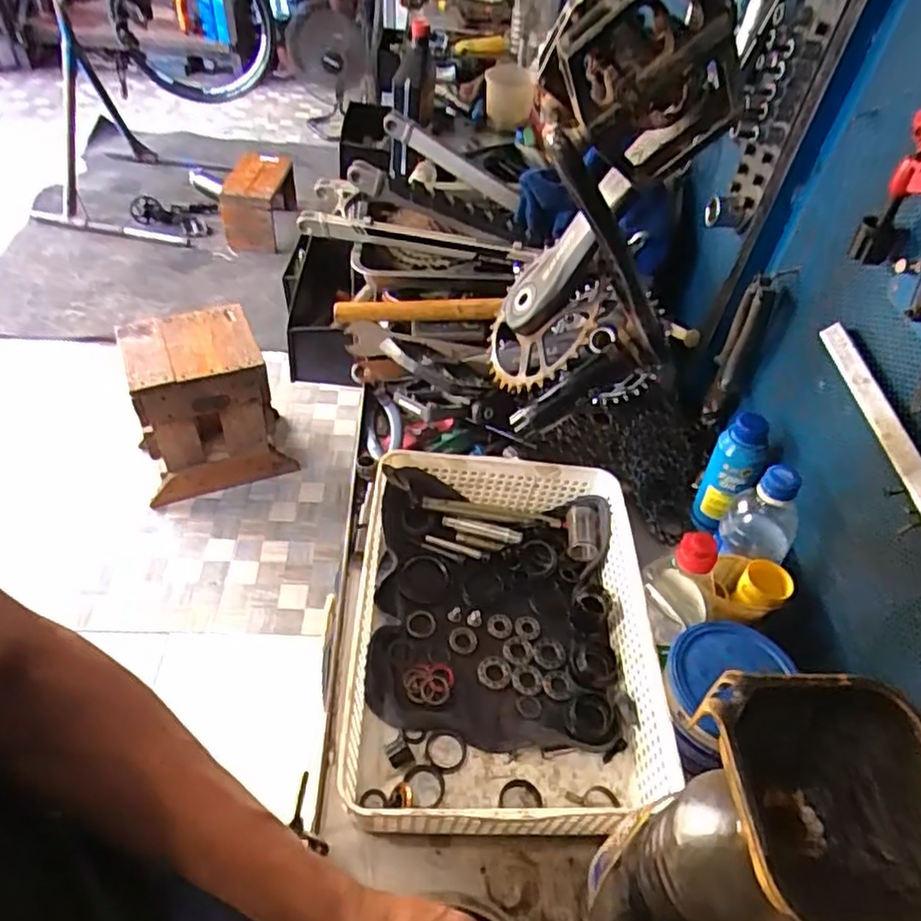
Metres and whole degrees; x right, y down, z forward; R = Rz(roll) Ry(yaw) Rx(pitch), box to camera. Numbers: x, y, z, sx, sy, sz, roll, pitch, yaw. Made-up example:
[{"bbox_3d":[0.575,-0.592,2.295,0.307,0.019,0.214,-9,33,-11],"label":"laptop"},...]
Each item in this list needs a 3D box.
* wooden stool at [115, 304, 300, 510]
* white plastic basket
[{"bbox_3d":[-0.670,-0.141,1.725,0.346,0.412,0.242,-17,52,-21],"label":"wooden stool"},{"bbox_3d":[0.034,0.144,0.583,0.270,0.091,0.328,2,47,-5],"label":"white plastic basket"}]

